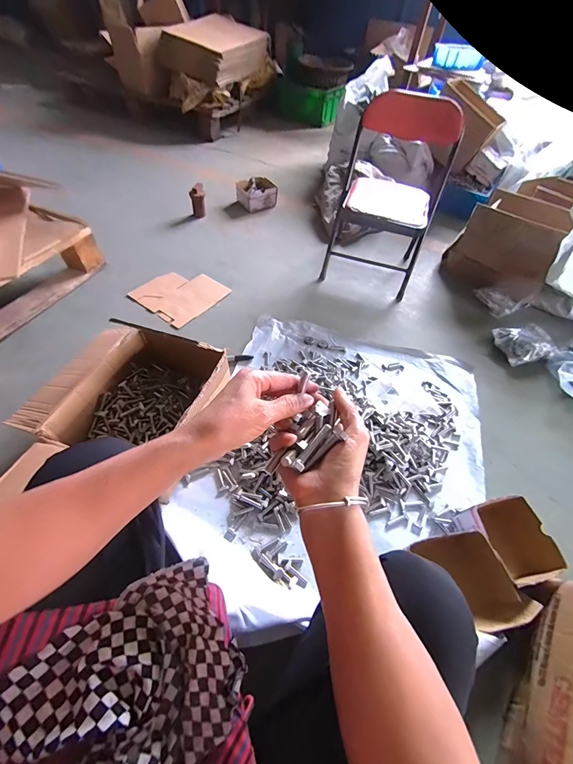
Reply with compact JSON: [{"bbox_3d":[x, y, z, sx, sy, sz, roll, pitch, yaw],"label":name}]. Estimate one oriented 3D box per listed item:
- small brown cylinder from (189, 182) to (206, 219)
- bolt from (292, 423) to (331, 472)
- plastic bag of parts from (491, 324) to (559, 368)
[{"bbox_3d":[-0.397,-0.811,1.453,0.064,0.127,0.066,-11,54,-13],"label":"small brown cylinder"},{"bbox_3d":[0.024,0.059,0.296,0.009,0.009,0.053,33,62,18],"label":"bolt"},{"bbox_3d":[0.775,-0.126,1.049,0.161,0.061,0.135,-9,53,-12],"label":"plastic bag of parts"}]

